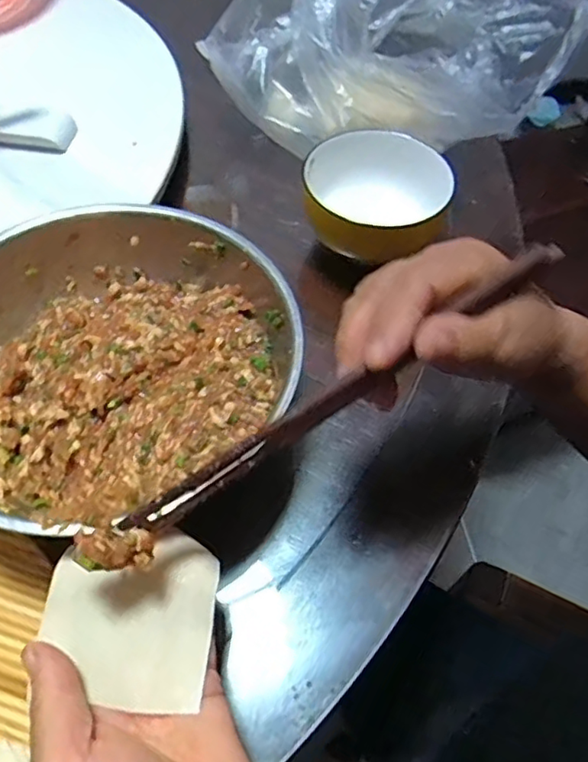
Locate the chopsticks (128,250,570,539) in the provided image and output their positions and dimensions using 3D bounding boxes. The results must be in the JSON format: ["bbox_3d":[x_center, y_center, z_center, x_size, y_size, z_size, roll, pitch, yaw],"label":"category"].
[{"bbox_3d":[0.024,0.003,0.266,0.228,0.014,0.010,-33,63,-3],"label":"chopsticks"}]

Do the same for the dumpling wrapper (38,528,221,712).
[{"bbox_3d":[-0.076,0.108,0.275,0.074,0.010,0.074,5,56,1],"label":"dumpling wrapper"}]

